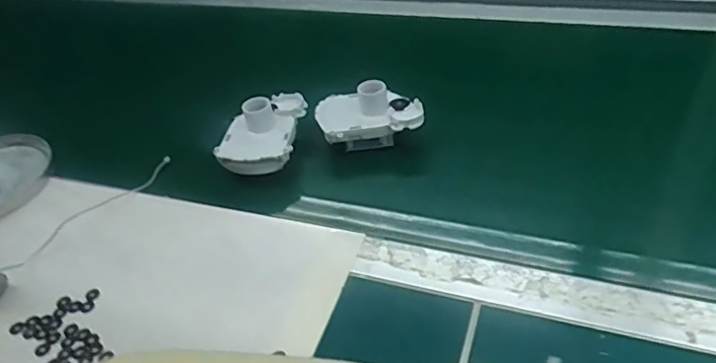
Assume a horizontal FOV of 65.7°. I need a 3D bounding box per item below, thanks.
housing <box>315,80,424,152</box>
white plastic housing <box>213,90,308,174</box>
[{"bbox_3d":[0.011,-0.066,0.552,0.102,0.058,0.061,-6,41,5],"label":"housing"},{"bbox_3d":[-0.095,-0.059,0.554,0.070,0.046,0.115,1,42,12],"label":"white plastic housing"}]

